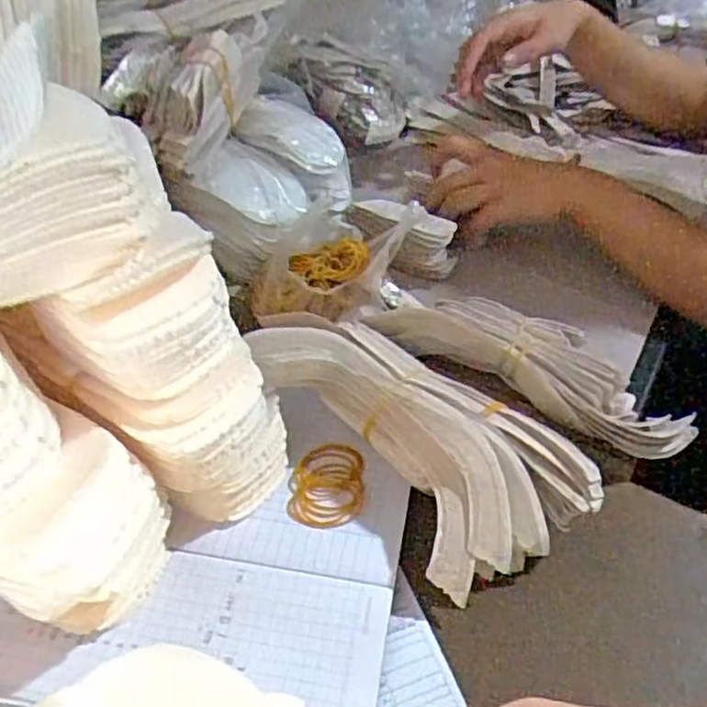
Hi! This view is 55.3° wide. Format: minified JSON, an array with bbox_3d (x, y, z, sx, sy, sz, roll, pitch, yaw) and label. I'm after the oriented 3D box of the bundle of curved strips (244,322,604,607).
[{"bbox_3d":[0.037,0.039,0.446,0.126,0.056,0.237,-36,64,-21],"label":"bundle of curved strips"}]

